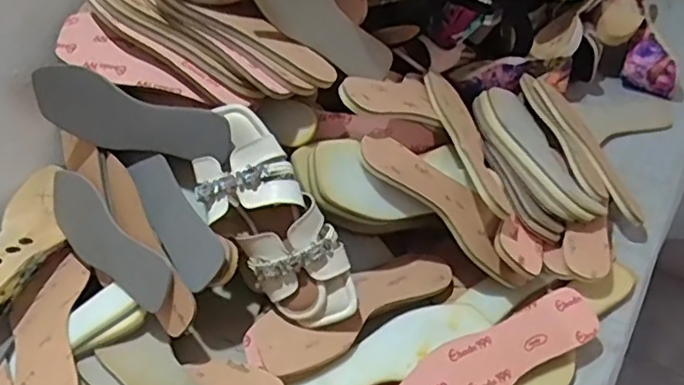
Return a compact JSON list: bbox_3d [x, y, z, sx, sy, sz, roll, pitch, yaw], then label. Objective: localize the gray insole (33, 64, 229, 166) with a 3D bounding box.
[{"bbox_3d":[-0.231,-0.077,0.658,0.241,0.075,0.008,19,24,13],"label":"gray insole"}]

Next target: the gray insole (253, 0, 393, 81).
[{"bbox_3d":[-0.024,-0.190,0.663,0.079,0.233,0.017,-50,43,-2],"label":"gray insole"}]

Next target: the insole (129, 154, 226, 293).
[{"bbox_3d":[-0.171,0.025,0.626,0.051,0.008,0.160,-40,64,4],"label":"insole"}]

